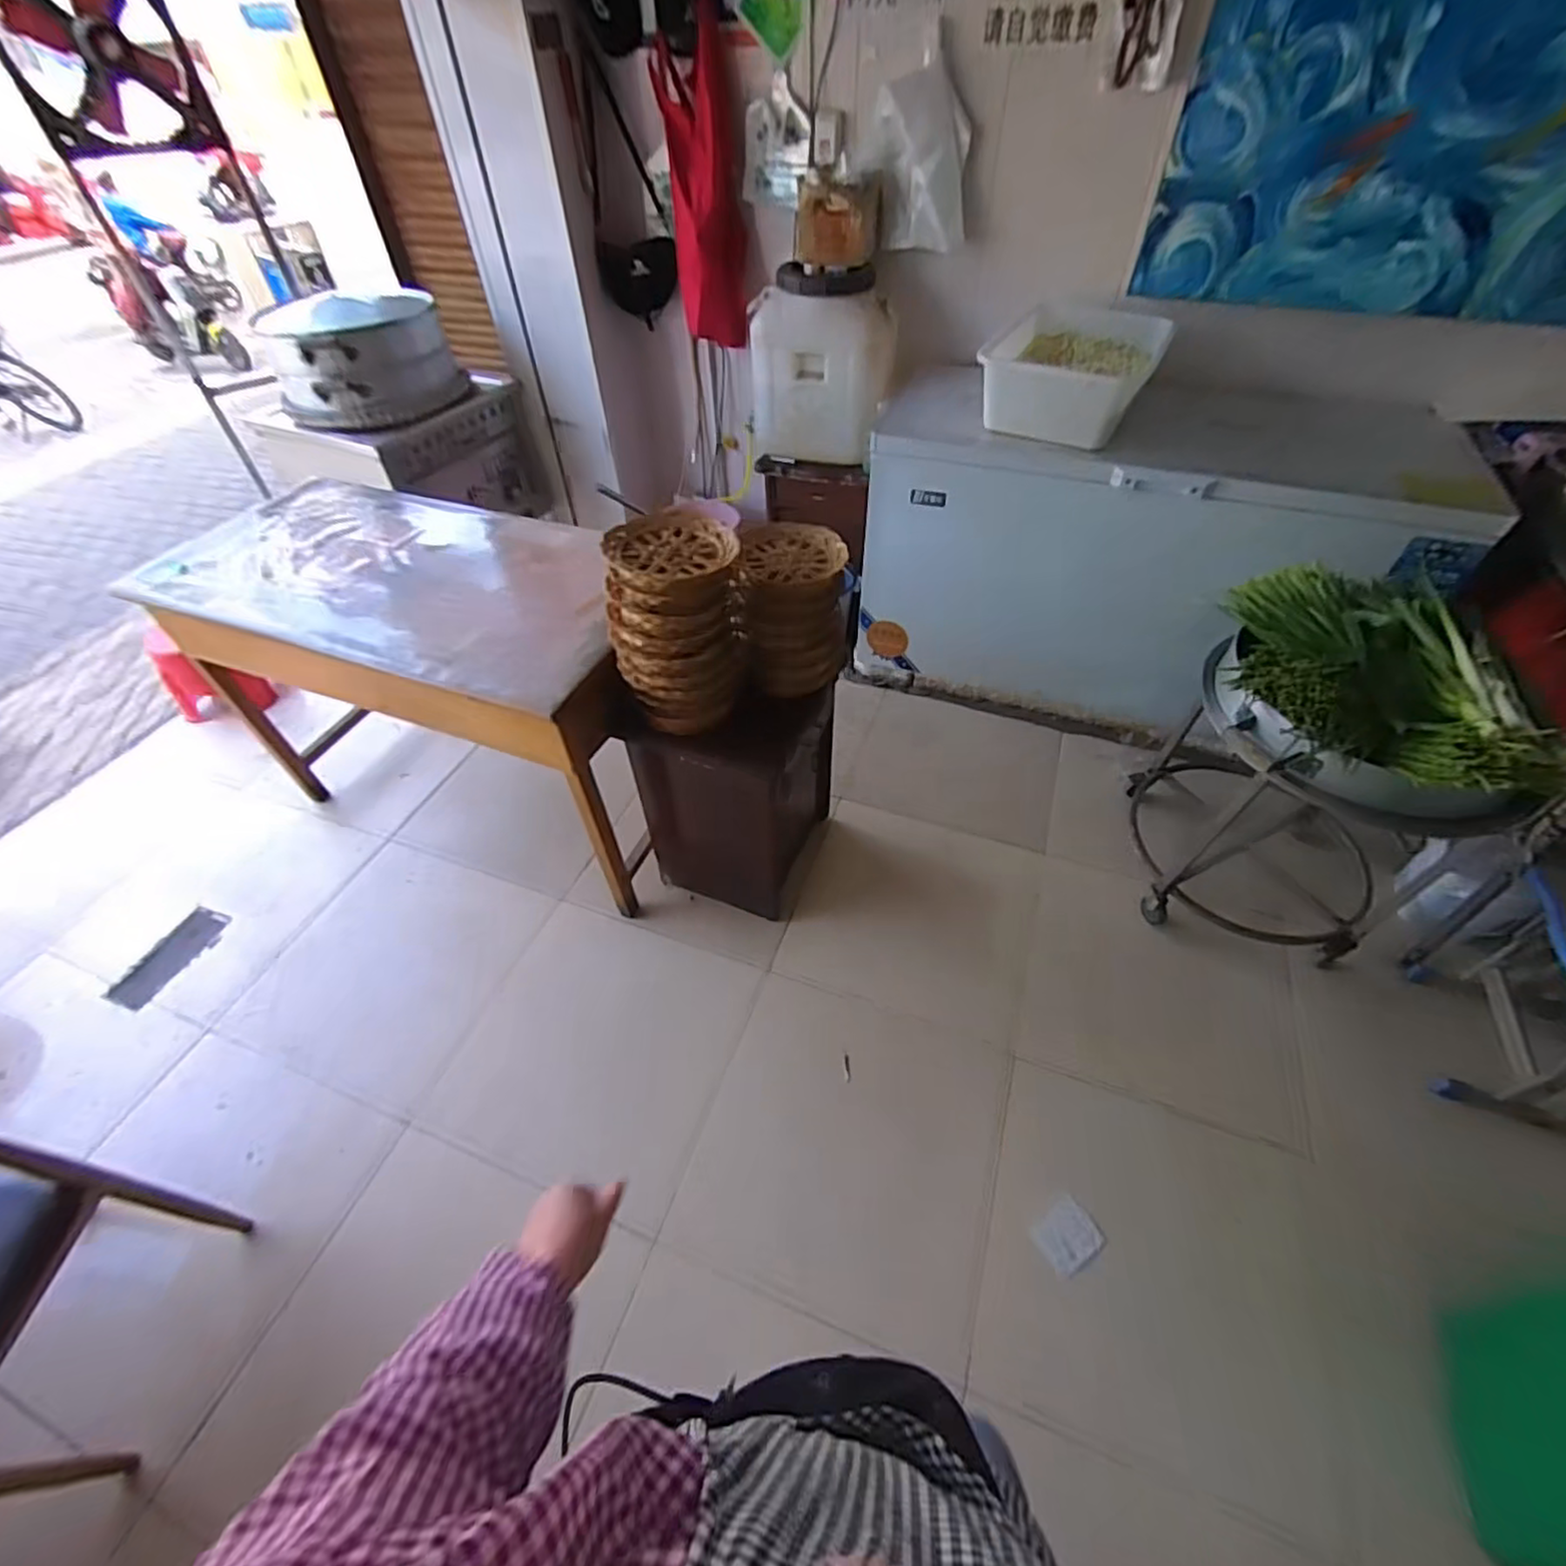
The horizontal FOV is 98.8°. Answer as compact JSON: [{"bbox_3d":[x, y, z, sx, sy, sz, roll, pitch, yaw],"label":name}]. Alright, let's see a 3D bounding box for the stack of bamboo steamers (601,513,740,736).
[{"bbox_3d":[-0.196,-0.286,1.311,0.220,0.378,0.250,1,48,1],"label":"stack of bamboo steamers"}]

